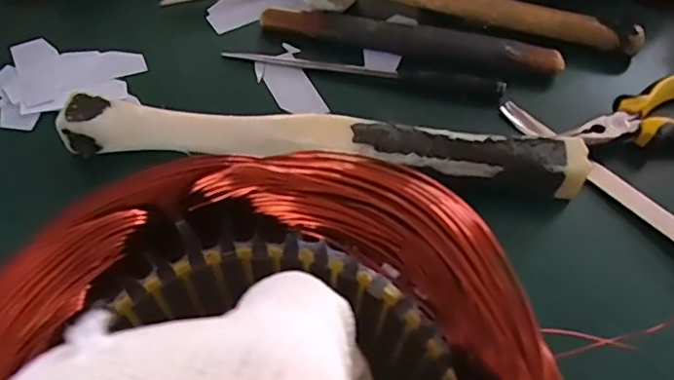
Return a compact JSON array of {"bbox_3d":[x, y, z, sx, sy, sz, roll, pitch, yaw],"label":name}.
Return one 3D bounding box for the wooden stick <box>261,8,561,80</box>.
[{"bbox_3d":[0.054,-0.113,0.417,0.224,0.023,0.024,15,57,7],"label":"wooden stick"}]

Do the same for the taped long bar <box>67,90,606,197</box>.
[{"bbox_3d":[-0.010,-0.026,0.344,0.318,0.033,0.029,6,56,1],"label":"taped long bar"}]

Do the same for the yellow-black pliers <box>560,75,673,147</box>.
[{"bbox_3d":[0.219,-0.044,0.371,0.129,0.026,0.052,-18,59,-15],"label":"yellow-black pliers"}]

